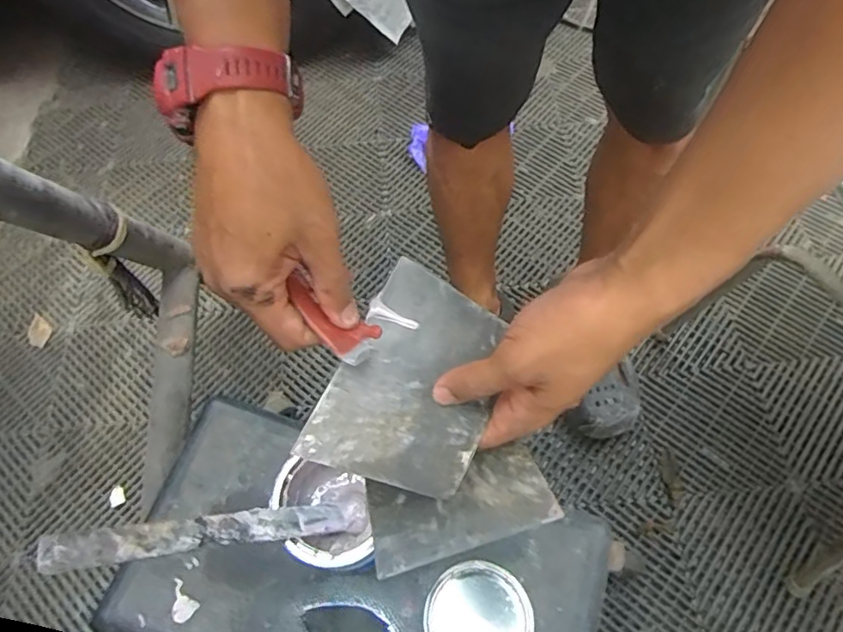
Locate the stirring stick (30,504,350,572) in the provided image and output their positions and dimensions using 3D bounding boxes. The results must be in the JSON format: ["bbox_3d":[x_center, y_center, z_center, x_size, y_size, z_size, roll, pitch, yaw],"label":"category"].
[{"bbox_3d":[-0.151,0.160,0.422,0.008,0.231,0.026,-43,54,29],"label":"stirring stick"}]

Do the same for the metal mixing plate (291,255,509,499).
[{"bbox_3d":[-0.003,0.040,0.357,0.097,0.004,0.137,23,71,9],"label":"metal mixing plate"}]

